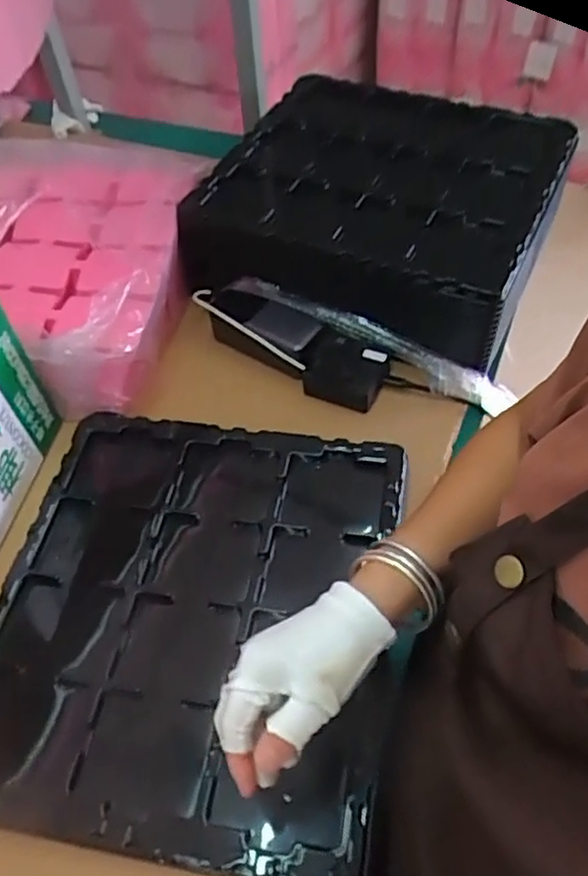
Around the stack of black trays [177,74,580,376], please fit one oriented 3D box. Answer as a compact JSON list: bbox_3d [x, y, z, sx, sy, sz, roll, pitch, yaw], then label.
[{"bbox_3d":[0.106,-0.282,0.842,0.390,0.147,0.364,20,56,18],"label":"stack of black trays"}]

